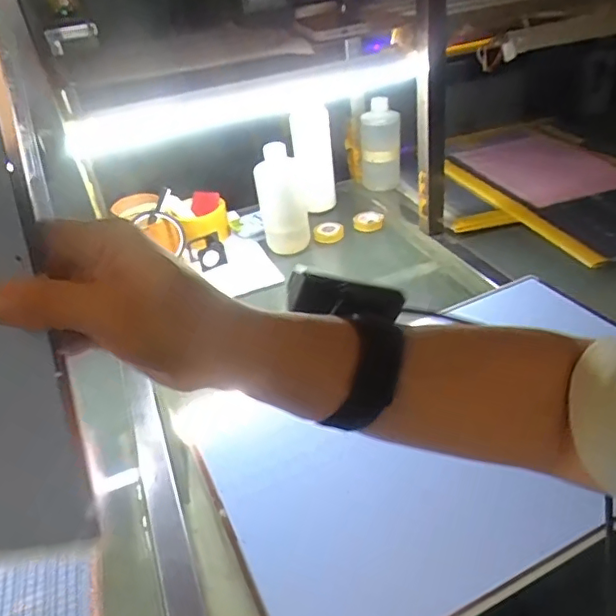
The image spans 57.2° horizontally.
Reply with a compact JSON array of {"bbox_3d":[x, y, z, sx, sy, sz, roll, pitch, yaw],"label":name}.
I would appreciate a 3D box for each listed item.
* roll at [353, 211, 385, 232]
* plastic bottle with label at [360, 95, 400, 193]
[{"bbox_3d":[0.110,-0.158,1.026,0.054,0.014,0.059,-5,34,3],"label":"roll"},{"bbox_3d":[0.145,-0.319,1.126,0.077,0.164,0.060,-4,34,5],"label":"plastic bottle with label"}]

